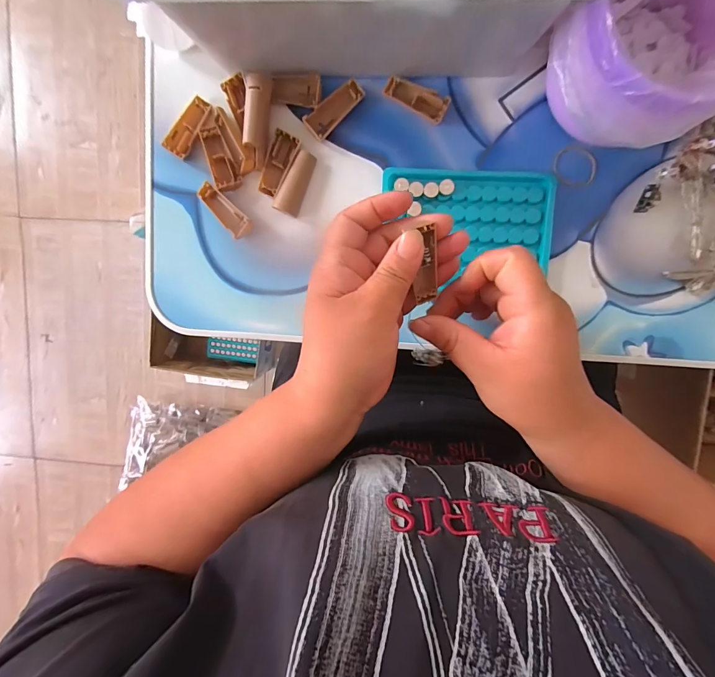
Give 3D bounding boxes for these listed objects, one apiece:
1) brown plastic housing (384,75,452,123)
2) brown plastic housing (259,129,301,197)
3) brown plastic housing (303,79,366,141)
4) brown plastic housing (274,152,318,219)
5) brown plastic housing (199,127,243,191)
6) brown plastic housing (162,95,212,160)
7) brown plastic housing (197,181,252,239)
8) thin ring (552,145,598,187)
[{"bbox_3d":[0.045,-0.183,0.276,0.050,0.007,0.019,28,98,1],"label":"brown plastic housing"},{"bbox_3d":[-0.062,-0.138,0.288,0.020,0.007,0.048,22,98,1],"label":"brown plastic housing"},{"bbox_3d":[-0.018,-0.180,0.282,0.049,0.007,0.019,-42,92,7],"label":"brown plastic housing"},{"bbox_3d":[-0.050,-0.125,0.290,0.020,0.006,0.050,23,98,1],"label":"brown plastic housing"},{"bbox_3d":[-0.111,-0.145,0.288,0.019,0.008,0.050,-22,95,6],"label":"brown plastic housing"},{"bbox_3d":[-0.135,-0.169,0.288,0.019,0.007,0.048,34,98,0],"label":"brown plastic housing"},{"bbox_3d":[-0.109,-0.104,0.295,0.051,0.009,0.019,43,98,-1],"label":"brown plastic housing"},{"bbox_3d":[0.168,-0.133,0.278,0.033,0.004,0.029,5,97,4],"label":"thin ring"}]

